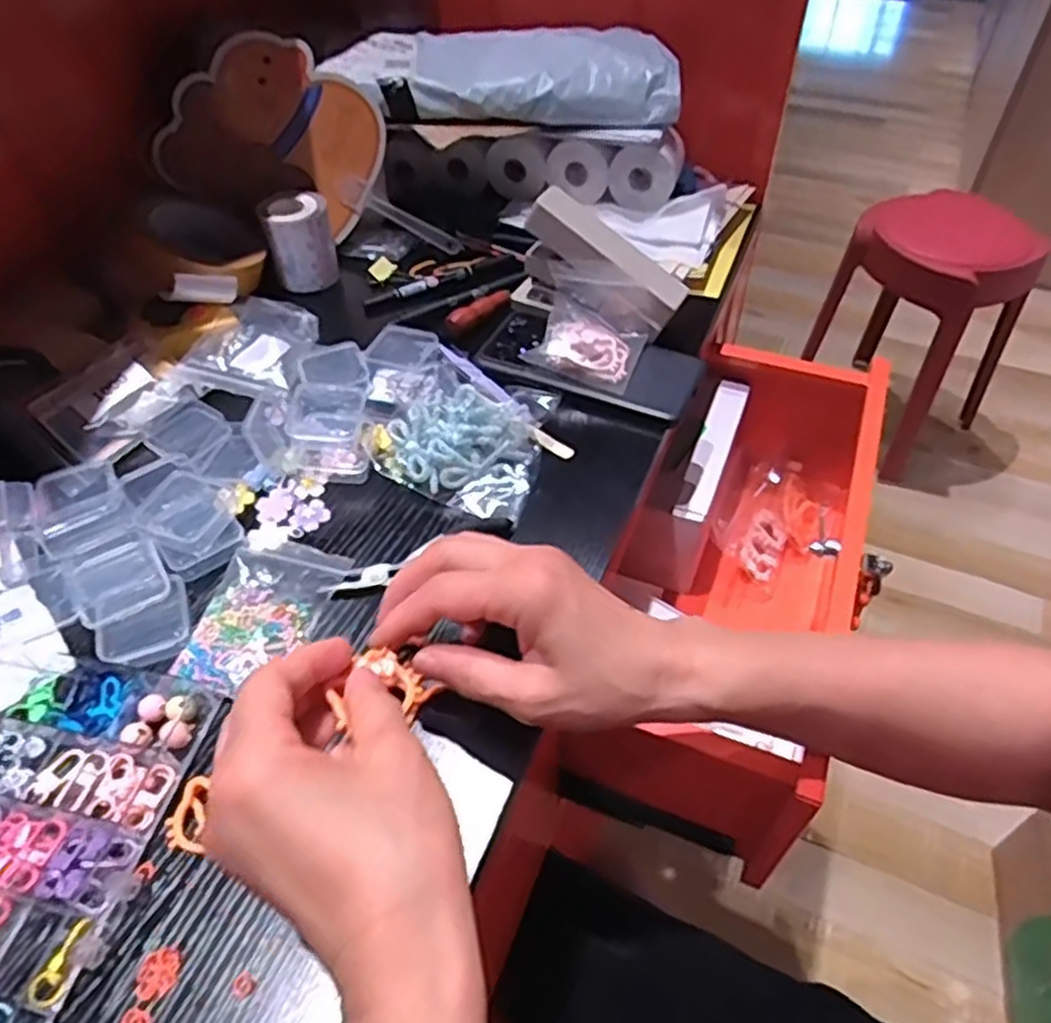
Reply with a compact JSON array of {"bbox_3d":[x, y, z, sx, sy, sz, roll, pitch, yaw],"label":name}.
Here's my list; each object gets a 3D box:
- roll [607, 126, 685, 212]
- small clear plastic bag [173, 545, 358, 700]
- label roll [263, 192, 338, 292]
[{"bbox_3d":[0.110,-0.305,0.668,0.054,0.053,0.052,22,53,18],"label":"roll"},{"bbox_3d":[-0.145,0.055,0.413,0.064,0.010,0.094,10,50,8],"label":"small clear plastic bag"},{"bbox_3d":[-0.185,-0.226,0.627,0.047,0.056,0.046,-12,50,-10],"label":"label roll"}]

